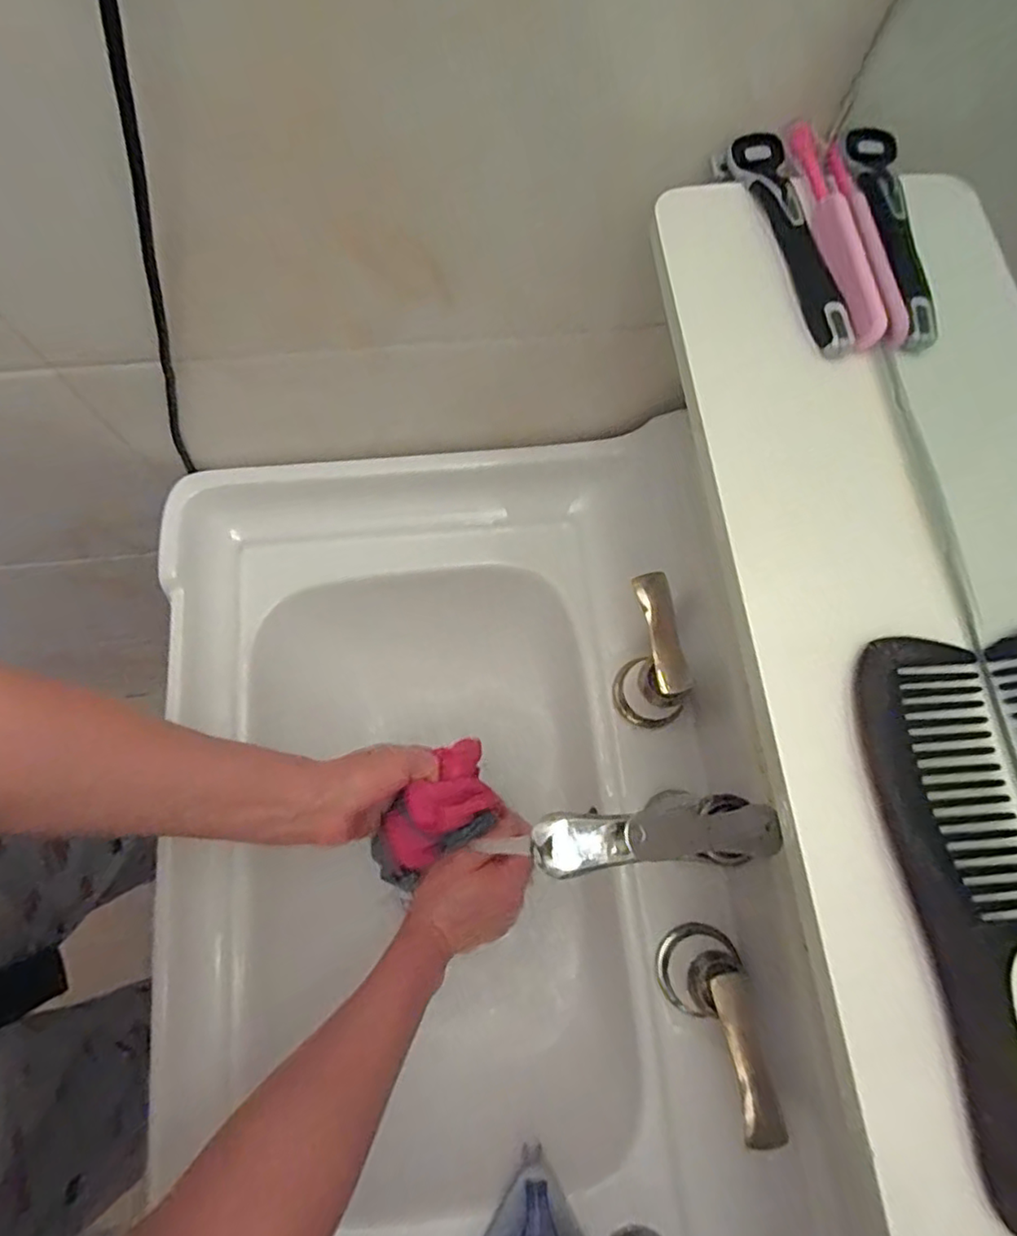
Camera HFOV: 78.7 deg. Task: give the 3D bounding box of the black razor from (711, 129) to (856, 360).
[{"bbox_3d":[0.141,-0.189,0.310,0.028,0.019,0.140,-11,74,-6],"label":"black razor"}]

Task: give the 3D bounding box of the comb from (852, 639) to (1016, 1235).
[{"bbox_3d":[0.171,0.103,0.225,0.050,0.007,0.191,-5,73,-4],"label":"comb"}]

